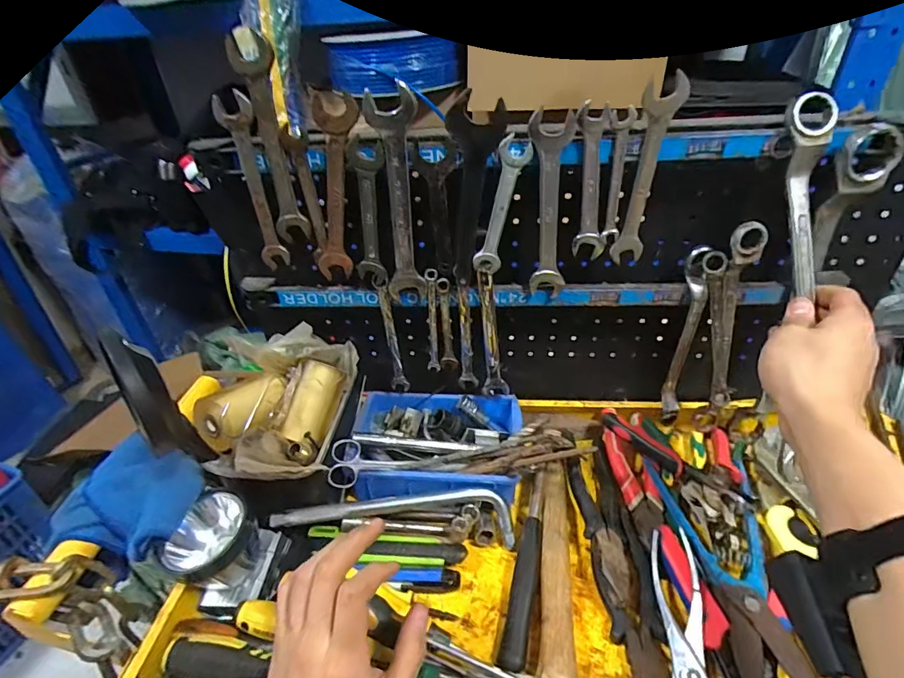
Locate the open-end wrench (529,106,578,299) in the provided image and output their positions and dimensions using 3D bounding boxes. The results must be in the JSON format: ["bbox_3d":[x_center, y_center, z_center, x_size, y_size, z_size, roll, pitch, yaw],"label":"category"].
[{"bbox_3d":[0.090,-0.117,0.424,0.037,0.168,0.013,2,35,9],"label":"open-end wrench"}]

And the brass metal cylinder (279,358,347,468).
[{"bbox_3d":[-0.147,0.076,0.473,0.039,0.044,0.104,5,64,13],"label":"brass metal cylinder"}]

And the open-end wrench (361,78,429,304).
[{"bbox_3d":[-0.050,-0.125,0.432,0.041,0.201,0.009,2,38,4],"label":"open-end wrench"}]

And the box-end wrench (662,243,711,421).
[{"bbox_3d":[0.263,0.004,0.514,0.027,0.232,0.037,22,43,32],"label":"box-end wrench"}]

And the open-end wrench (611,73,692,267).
[{"bbox_3d":[0.172,-0.142,0.400,0.036,0.155,0.008,9,37,18],"label":"open-end wrench"}]

